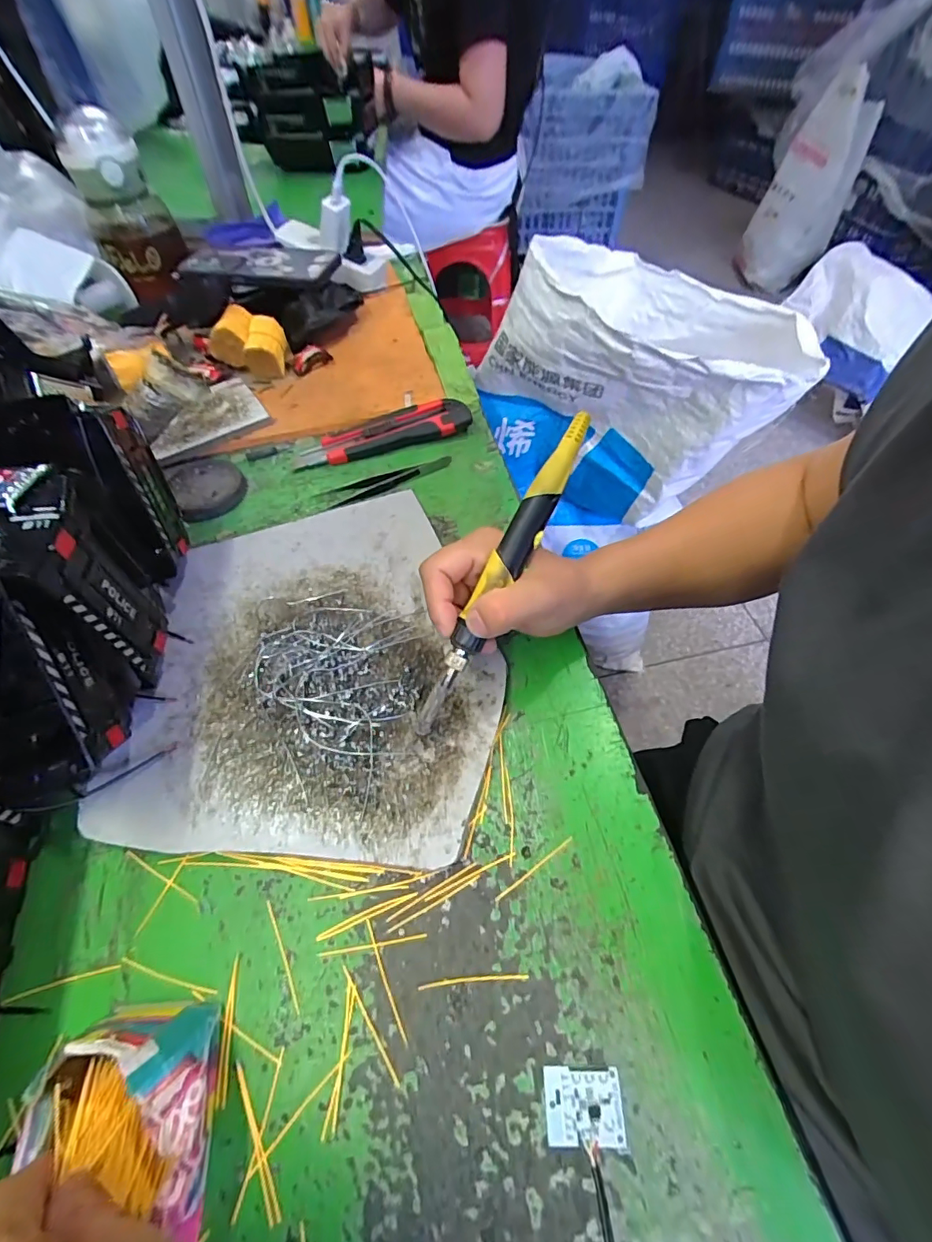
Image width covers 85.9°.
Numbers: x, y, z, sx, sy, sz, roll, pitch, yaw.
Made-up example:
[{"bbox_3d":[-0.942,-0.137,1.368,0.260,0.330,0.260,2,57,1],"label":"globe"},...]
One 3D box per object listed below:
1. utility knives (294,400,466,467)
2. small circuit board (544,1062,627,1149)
[{"bbox_3d":[-0.076,-0.175,0.460,0.159,0.020,0.036,-16,57,-11],"label":"utility knives"},{"bbox_3d":[0.050,0.205,0.212,0.032,0.004,0.025,0,56,-1],"label":"small circuit board"}]

